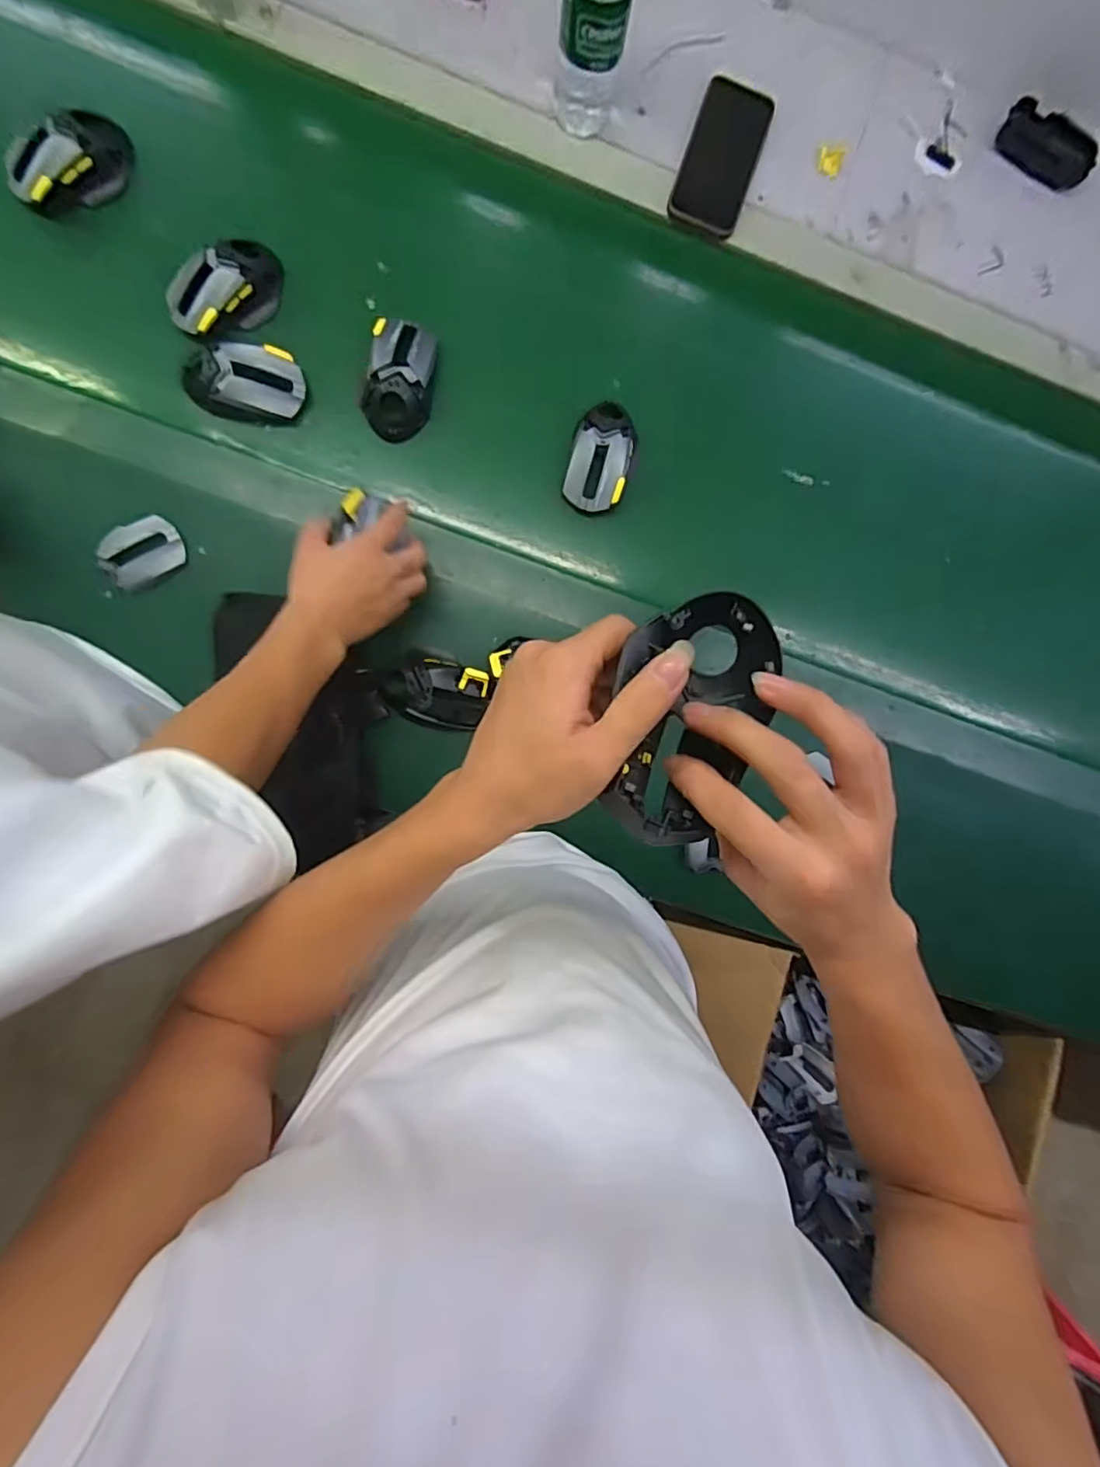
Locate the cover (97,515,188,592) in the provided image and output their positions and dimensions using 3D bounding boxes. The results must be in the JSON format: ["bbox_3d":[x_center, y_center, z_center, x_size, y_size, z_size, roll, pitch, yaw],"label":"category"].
[{"bbox_3d":[-0.406,-0.179,0.600,0.077,0.014,0.058,-29,95,-4],"label":"cover"}]

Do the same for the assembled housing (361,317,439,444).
[{"bbox_3d":[-0.152,-0.361,0.612,0.066,0.041,0.113,13,90,-5],"label":"assembled housing"}]

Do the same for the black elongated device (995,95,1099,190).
[{"bbox_3d":[0.557,-0.659,0.668,0.107,0.025,0.059,28,90,-6],"label":"black elongated device"}]

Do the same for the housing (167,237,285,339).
[{"bbox_3d":[-0.319,-0.439,0.598,0.119,0.040,0.062,-37,93,-3],"label":"housing"}]

